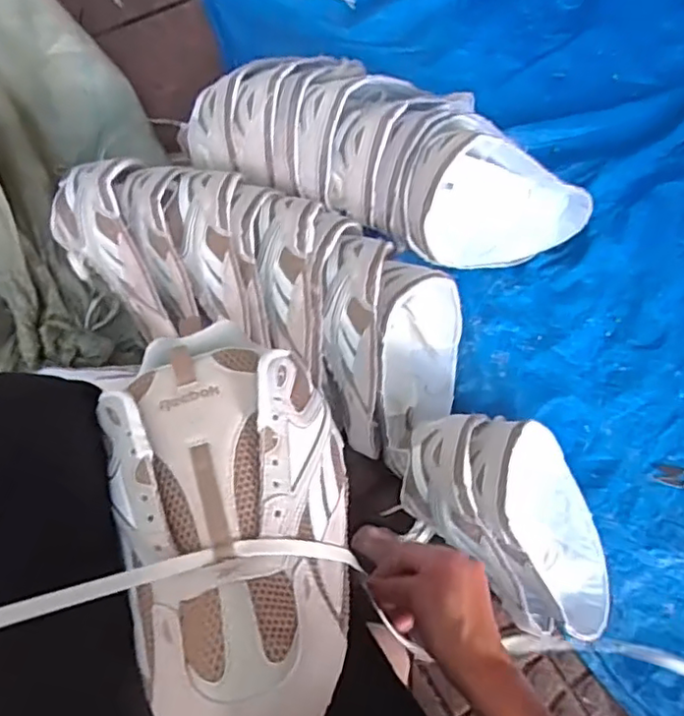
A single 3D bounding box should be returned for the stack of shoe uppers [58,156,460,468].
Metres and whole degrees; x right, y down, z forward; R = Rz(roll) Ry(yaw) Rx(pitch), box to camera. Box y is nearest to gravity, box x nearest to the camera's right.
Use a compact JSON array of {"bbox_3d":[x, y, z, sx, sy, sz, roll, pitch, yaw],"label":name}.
[{"bbox_3d":[-0.073,-0.074,0.670,0.496,0.136,0.208,27,69,-10],"label":"stack of shoe uppers"}]

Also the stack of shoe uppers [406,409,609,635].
[{"bbox_3d":[0.181,0.180,0.655,0.212,0.149,0.240,-8,71,-6],"label":"stack of shoe uppers"}]

